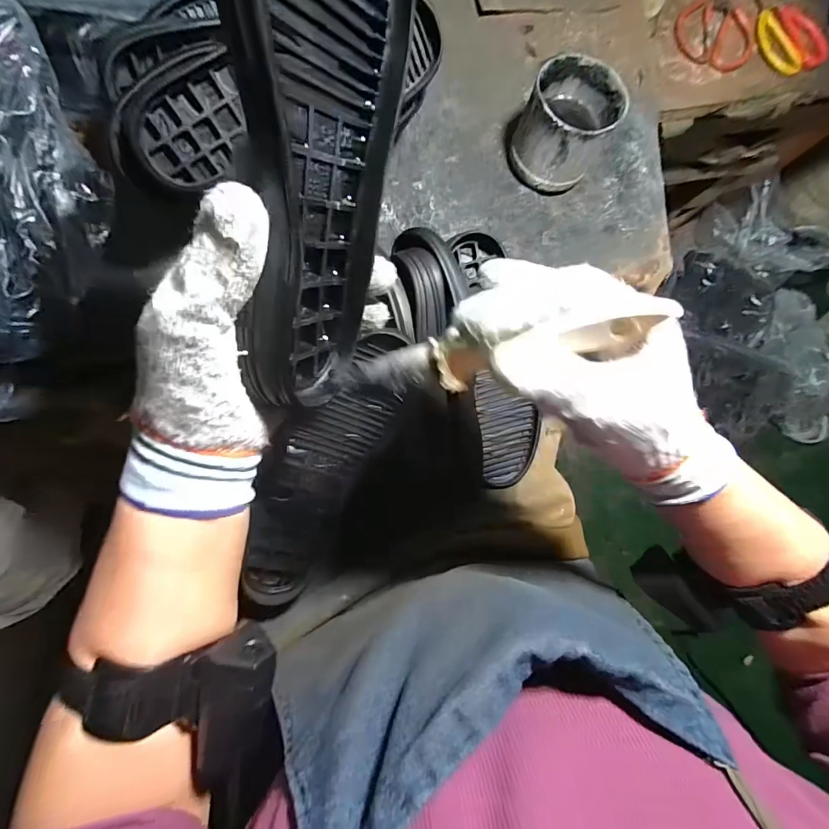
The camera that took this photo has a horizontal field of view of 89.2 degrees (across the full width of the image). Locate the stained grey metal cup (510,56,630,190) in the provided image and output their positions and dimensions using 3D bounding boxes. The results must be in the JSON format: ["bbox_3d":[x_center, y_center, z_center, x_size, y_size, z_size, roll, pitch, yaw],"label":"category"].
[{"bbox_3d":[0.157,-0.302,0.445,0.088,0.087,0.091,0,82,-3],"label":"stained grey metal cup"}]

